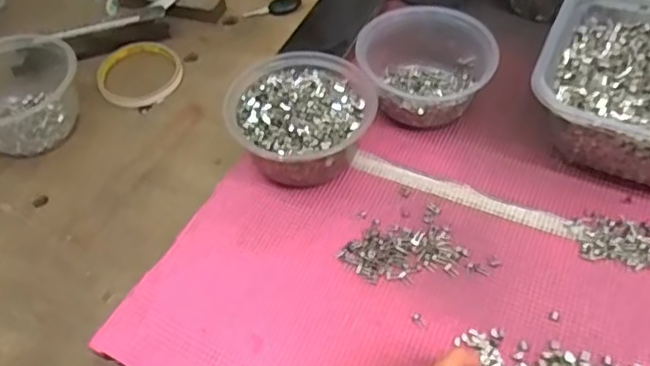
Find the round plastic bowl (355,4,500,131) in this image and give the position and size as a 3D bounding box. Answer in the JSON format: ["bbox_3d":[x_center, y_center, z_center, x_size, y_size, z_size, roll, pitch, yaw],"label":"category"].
[{"bbox_3d":[0.085,-0.098,0.520,0.110,0.070,0.095,-8,51,0],"label":"round plastic bowl"}]

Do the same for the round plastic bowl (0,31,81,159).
[{"bbox_3d":[-0.282,-0.087,0.551,0.109,0.064,0.114,-3,51,4],"label":"round plastic bowl"}]

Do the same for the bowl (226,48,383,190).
[{"bbox_3d":[-0.017,-0.052,0.498,0.113,0.060,0.116,-3,51,4],"label":"bowl"}]

